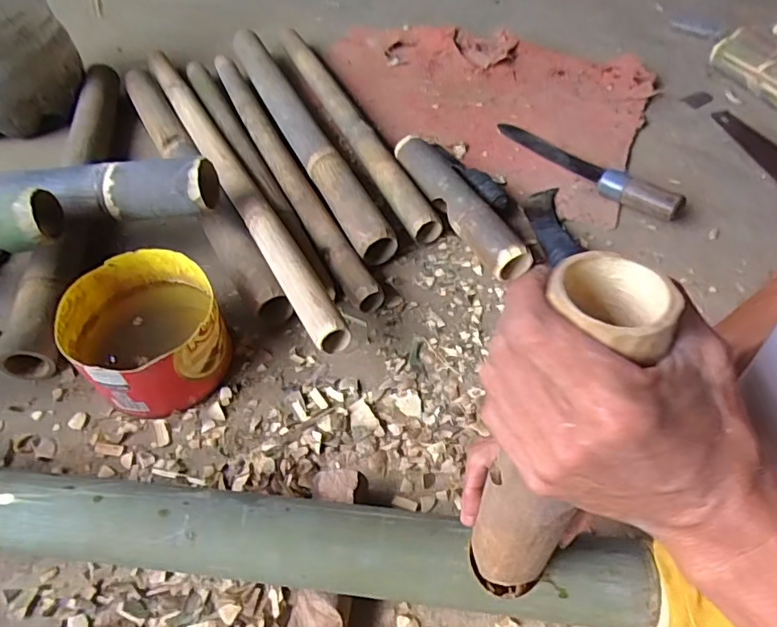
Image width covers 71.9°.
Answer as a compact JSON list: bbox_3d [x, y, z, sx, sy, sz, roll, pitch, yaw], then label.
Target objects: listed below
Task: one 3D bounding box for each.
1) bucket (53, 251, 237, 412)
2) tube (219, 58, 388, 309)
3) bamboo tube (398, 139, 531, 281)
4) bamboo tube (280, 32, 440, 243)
[{"bbox_3d":[-0.249,0.022,0.566,0.141,0.091,0.150,-1,50,1],"label":"bucket"},{"bbox_3d":[-0.175,-0.249,0.839,0.045,0.044,0.699,-22,53,-16],"label":"tube"},{"bbox_3d":[0.093,-0.150,0.730,0.057,0.048,0.273,-21,53,-15],"label":"bamboo tube"},{"bbox_3d":[-0.083,-0.352,0.911,0.043,0.046,0.683,-19,53,-14],"label":"bamboo tube"}]

